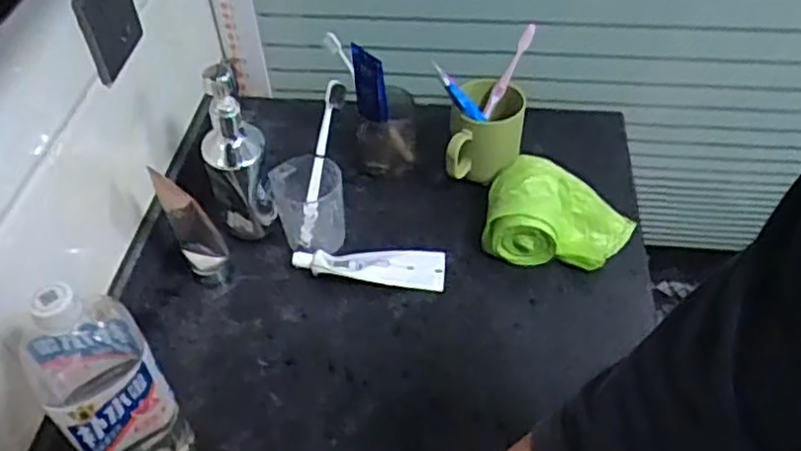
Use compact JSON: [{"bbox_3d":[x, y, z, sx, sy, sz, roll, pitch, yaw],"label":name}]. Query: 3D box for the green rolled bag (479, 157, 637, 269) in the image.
[{"bbox_3d":[0.173,-0.012,0.761,0.157,0.058,0.102,8,49,9],"label":"green rolled bag"}]

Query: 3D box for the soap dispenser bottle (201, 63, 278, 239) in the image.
[{"bbox_3d":[-0.172,-0.071,0.744,0.064,0.203,0.060,-18,50,-14],"label":"soap dispenser bottle"}]

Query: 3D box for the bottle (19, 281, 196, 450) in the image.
[{"bbox_3d":[-0.227,0.126,0.551,0.082,0.227,0.087,-35,56,-26],"label":"bottle"}]

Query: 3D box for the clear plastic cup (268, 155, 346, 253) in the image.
[{"bbox_3d":[-0.097,-0.023,0.772,0.073,0.084,0.085,-14,50,-10],"label":"clear plastic cup"}]

